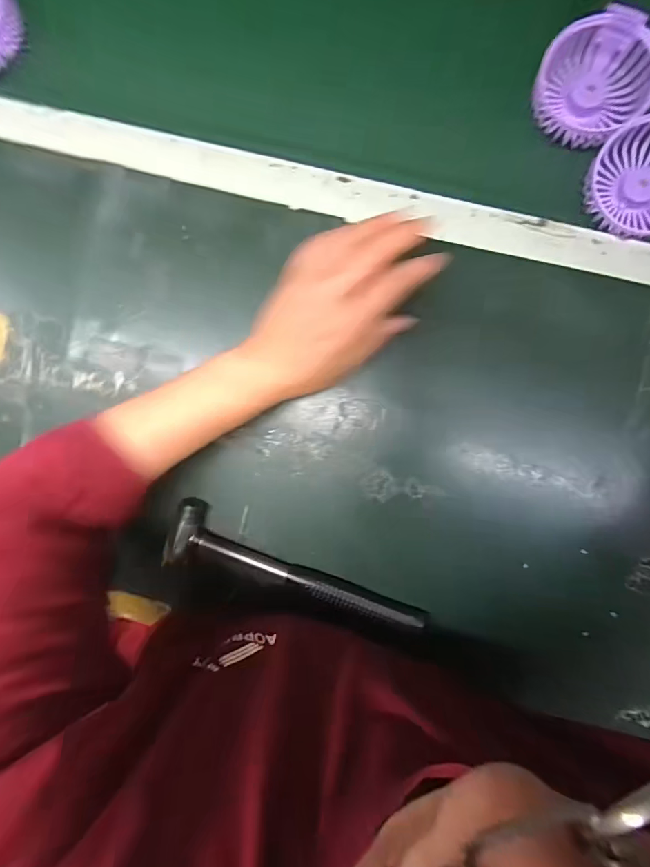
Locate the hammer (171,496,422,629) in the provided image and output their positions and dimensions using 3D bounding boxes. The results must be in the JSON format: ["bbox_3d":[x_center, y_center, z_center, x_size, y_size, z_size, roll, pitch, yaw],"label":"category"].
[{"bbox_3d":[-0.023,0.120,0.372,0.233,0.022,0.054,18,93,3],"label":"hammer"}]

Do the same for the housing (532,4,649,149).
[{"bbox_3d":[0.223,-0.290,0.345,0.089,0.030,0.088,0,92,4],"label":"housing"}]

